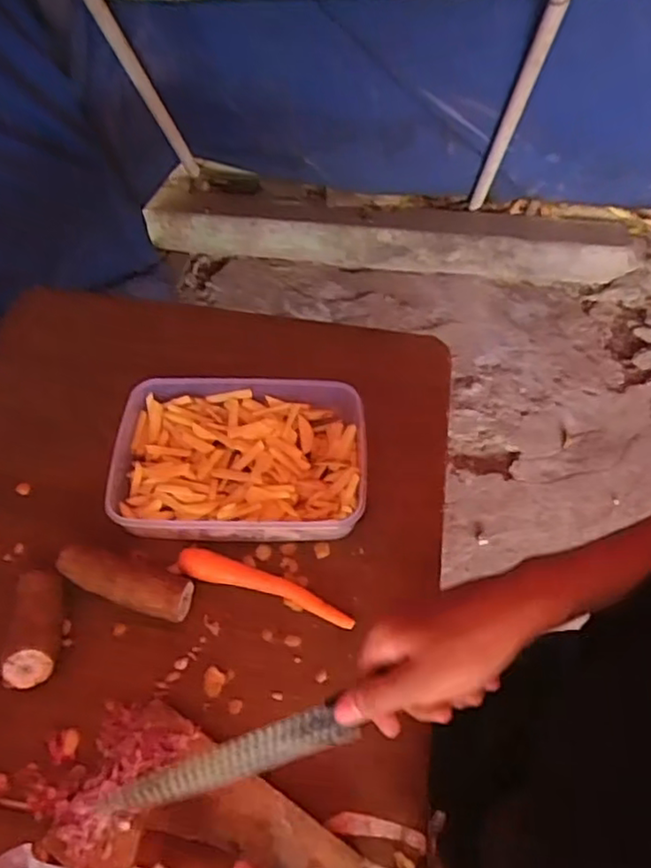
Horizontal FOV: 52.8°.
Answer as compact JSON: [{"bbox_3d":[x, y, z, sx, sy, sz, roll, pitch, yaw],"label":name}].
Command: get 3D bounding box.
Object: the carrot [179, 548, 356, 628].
[{"bbox_3d":[-0.058,0.149,0.648,0.178,0.024,0.027,14,55,9],"label":"carrot"}]

